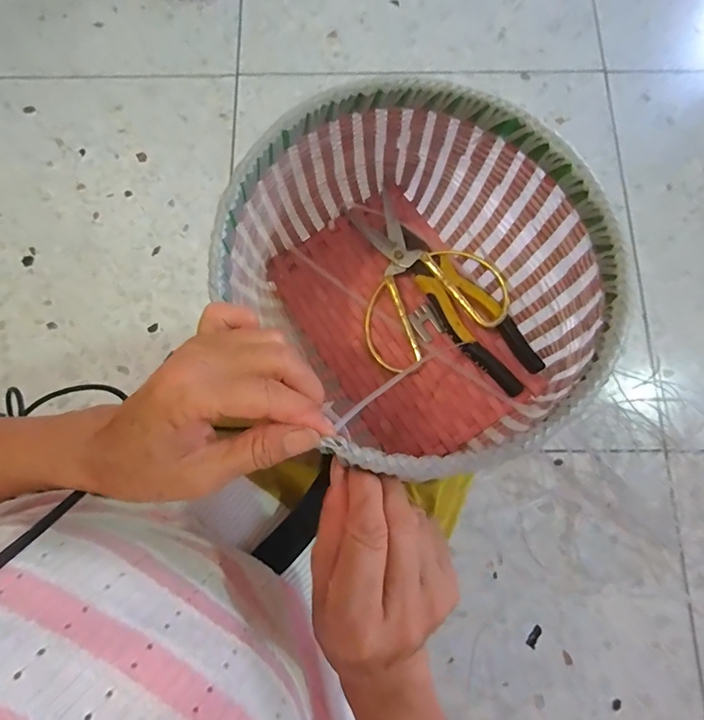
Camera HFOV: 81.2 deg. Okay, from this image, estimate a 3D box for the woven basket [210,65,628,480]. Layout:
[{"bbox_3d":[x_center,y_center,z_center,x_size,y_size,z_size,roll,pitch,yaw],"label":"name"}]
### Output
[{"bbox_3d":[0.037,-0.056,0.321,0.209,0.191,0.250,-37,81,-7],"label":"woven basket"}]

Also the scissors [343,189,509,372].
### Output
[{"bbox_3d":[0.059,-0.087,0.397,0.130,0.029,0.169,-24,79,-5],"label":"scissors"}]

